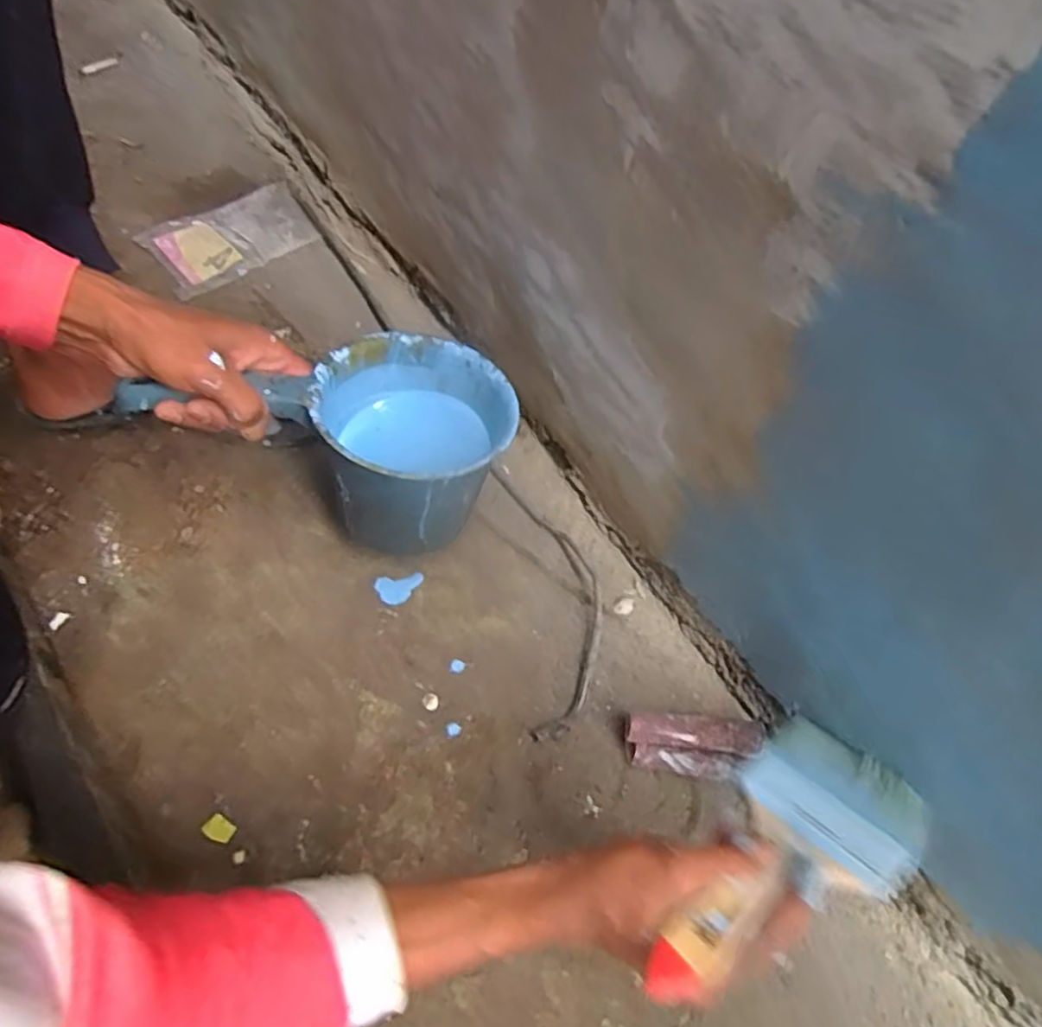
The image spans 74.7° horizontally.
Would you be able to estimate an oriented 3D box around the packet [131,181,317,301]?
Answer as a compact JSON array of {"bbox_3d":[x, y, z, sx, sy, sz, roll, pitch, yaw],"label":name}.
[{"bbox_3d":[-0.312,-0.299,0.737,0.167,0.010,0.113,-35,69,-21],"label":"packet"}]

